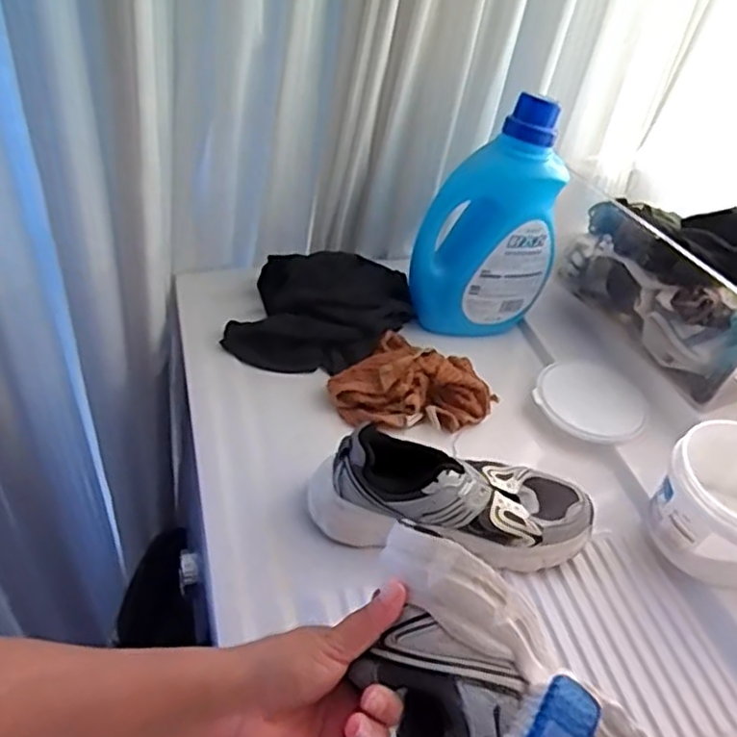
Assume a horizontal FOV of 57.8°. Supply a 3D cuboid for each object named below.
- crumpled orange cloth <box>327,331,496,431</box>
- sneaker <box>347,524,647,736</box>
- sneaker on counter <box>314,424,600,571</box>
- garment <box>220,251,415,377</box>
[{"bbox_3d":[0.050,0.018,0.712,0.142,0.043,0.140,30,47,22],"label":"crumpled orange cloth"},{"bbox_3d":[0.078,0.213,0.410,0.245,0.101,0.086,48,45,-13],"label":"sneaker"},{"bbox_3d":[0.075,0.112,0.591,0.242,0.100,0.090,8,42,0],"label":"sneaker on counter"},{"bbox_3d":[-0.050,-0.071,0.788,0.185,0.060,0.192,17,43,10],"label":"garment"}]

